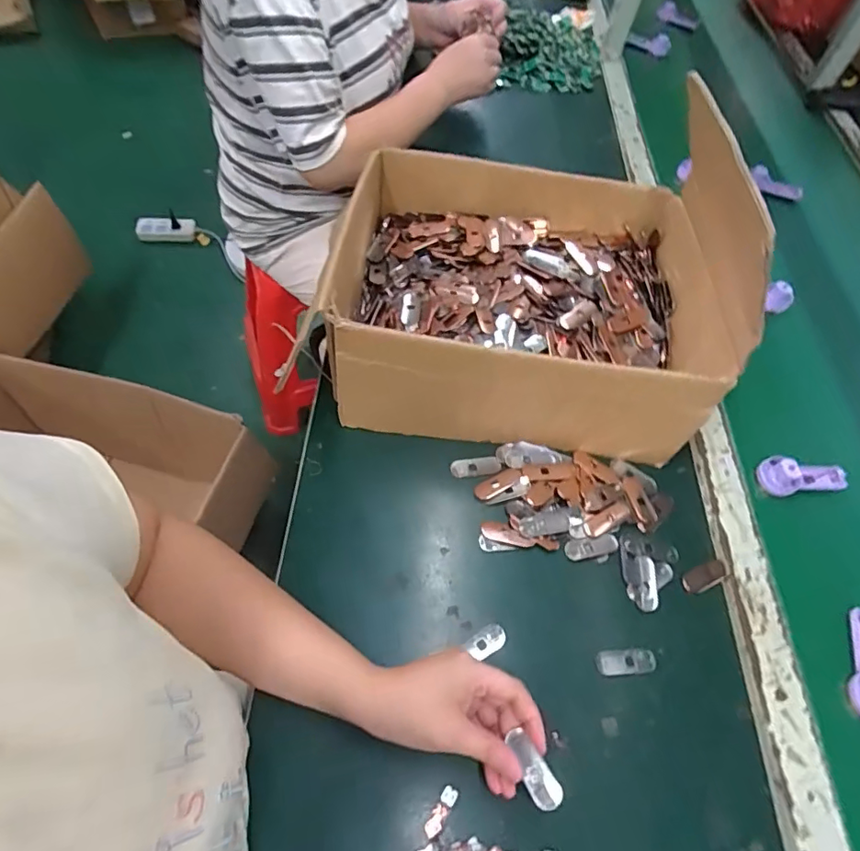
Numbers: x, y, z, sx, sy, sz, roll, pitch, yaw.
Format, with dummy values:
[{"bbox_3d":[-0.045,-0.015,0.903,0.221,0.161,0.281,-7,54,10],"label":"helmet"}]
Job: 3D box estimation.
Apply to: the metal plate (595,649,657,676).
[{"bbox_3d":[0.165,0.199,0.455,0.051,0.004,0.020,-1,57,-9],"label":"metal plate"}]

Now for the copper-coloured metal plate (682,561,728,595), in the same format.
[{"bbox_3d":[0.259,0.142,0.508,0.053,0.006,0.019,-18,62,-19],"label":"copper-coloured metal plate"}]

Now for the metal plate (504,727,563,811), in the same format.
[{"bbox_3d":[0.071,0.235,0.368,0.019,0.009,0.047,-25,69,-18],"label":"metal plate"}]

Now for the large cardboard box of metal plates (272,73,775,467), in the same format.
[{"bbox_3d":[0.088,-0.139,0.563,0.367,0.154,0.296,9,57,-2],"label":"large cardboard box of metal plates"}]

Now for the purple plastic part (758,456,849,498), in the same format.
[{"bbox_3d":[0.397,0.052,0.569,0.096,0.033,0.037,0,57,-9],"label":"purple plastic part"}]

